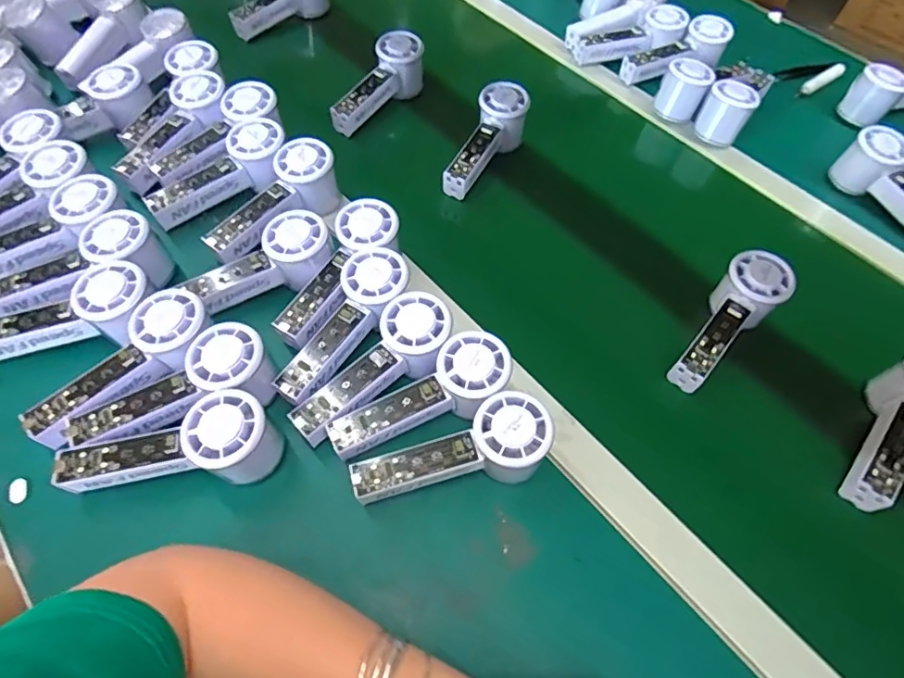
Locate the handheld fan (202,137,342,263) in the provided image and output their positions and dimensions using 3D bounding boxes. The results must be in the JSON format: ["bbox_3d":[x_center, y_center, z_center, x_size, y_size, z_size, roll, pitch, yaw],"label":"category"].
[{"bbox_3d":[-0.172,-0.130,0.528,0.057,0.048,0.149,36,74,18],"label":"handheld fan"}]

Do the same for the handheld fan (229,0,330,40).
[{"bbox_3d":[-0.241,-0.471,0.749,0.048,0.066,0.156,30,61,15],"label":"handheld fan"}]

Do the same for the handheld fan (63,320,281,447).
[{"bbox_3d":[-0.215,0.038,0.417,0.148,0.060,0.059,-13,59,-11],"label":"handheld fan"}]

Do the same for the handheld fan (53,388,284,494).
[{"bbox_3d":[-0.204,0.078,0.395,0.153,0.063,0.056,-1,58,-4],"label":"handheld fan"}]

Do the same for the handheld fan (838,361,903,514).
[{"bbox_3d":[0.377,0.077,0.451,0.050,0.048,0.156,35,76,17],"label":"handheld fan"}]

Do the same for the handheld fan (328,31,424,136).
[{"bbox_3d":[-0.092,-0.307,0.667,0.047,0.061,0.151,32,75,16],"label":"handheld fan"}]

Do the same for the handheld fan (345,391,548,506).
[{"bbox_3d":[0.003,0.090,0.409,0.146,0.057,0.052,-18,60,0],"label":"handheld fan"}]

